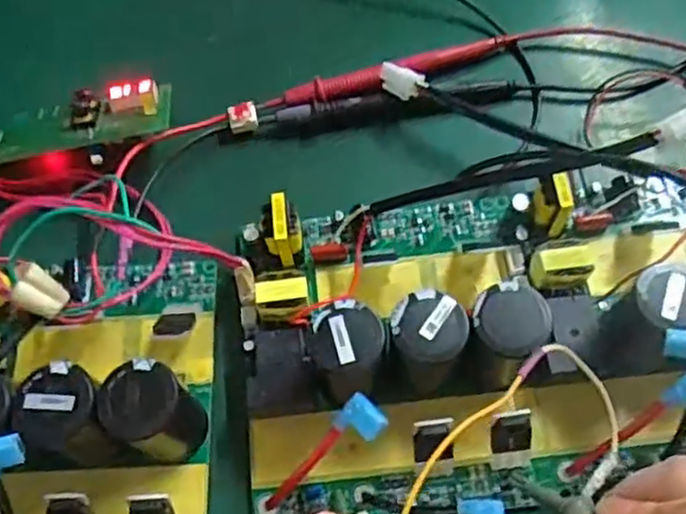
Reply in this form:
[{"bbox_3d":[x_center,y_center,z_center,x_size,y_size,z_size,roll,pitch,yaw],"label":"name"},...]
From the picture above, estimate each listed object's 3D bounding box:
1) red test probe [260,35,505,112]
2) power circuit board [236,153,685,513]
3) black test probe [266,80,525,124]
[{"bbox_3d":[0.023,-0.094,0.359,0.132,0.014,0.017,-19,65,-7],"label":"red test probe"},{"bbox_3d":[0.076,0.025,0.281,0.243,0.053,0.150,-11,64,-3],"label":"power circuit board"},{"bbox_3d":[0.019,-0.074,0.351,0.117,0.017,0.017,-7,64,-1],"label":"black test probe"}]

